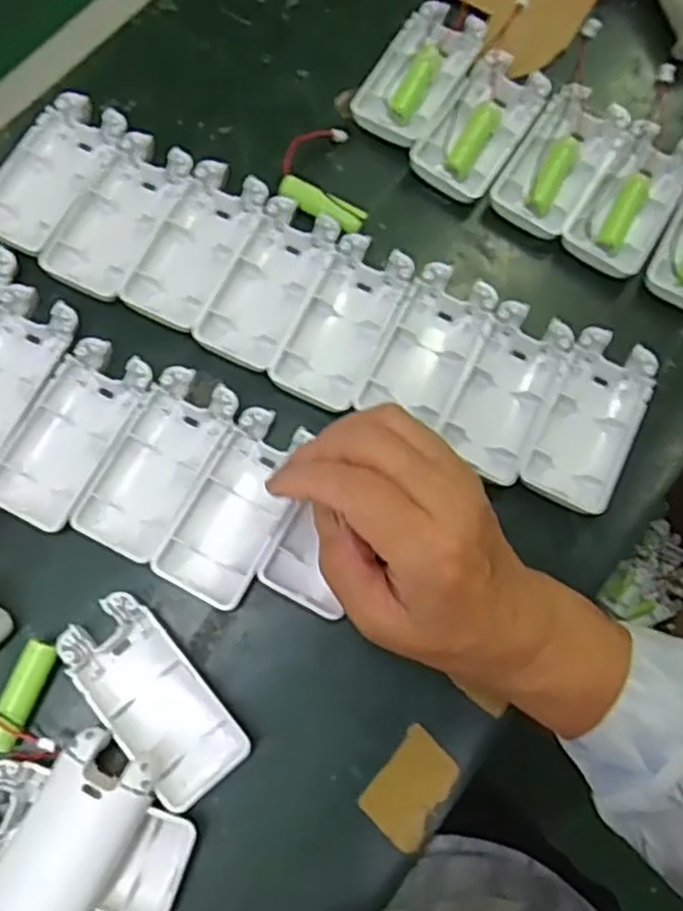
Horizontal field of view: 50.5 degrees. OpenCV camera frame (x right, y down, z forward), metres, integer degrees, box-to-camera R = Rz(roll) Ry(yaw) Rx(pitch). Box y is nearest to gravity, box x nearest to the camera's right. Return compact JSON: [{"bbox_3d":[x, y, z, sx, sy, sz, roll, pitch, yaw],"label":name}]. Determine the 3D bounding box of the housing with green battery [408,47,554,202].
[{"bbox_3d":[0.080,-0.189,0.416,0.045,0.017,0.091,33,76,7],"label":"housing with green battery"}]

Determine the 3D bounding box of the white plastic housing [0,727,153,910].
[{"bbox_3d":[-0.117,0.169,0.308,0.044,0.021,0.092,26,76,5],"label":"white plastic housing"}]

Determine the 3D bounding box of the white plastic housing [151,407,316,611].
[{"bbox_3d":[-0.049,0.025,0.355,0.046,0.011,0.094,28,76,5],"label":"white plastic housing"}]

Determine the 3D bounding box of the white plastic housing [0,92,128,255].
[{"bbox_3d":[-0.161,-0.156,0.401,0.048,0.013,0.096,26,76,5],"label":"white plastic housing"}]

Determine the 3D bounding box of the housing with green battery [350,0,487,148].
[{"bbox_3d":[0.047,-0.224,0.425,0.047,0.020,0.095,30,76,6],"label":"housing with green battery"}]

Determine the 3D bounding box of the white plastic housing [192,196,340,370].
[{"bbox_3d":[-0.038,-0.090,0.384,0.045,0.013,0.093,28,76,5],"label":"white plastic housing"}]

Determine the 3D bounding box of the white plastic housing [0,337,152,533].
[{"bbox_3d":[-0.134,-0.011,0.361,0.048,0.012,0.093,28,75,7],"label":"white plastic housing"}]

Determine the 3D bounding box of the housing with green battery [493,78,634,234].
[{"bbox_3d":[0.124,-0.169,0.411,0.044,0.017,0.090,32,76,6],"label":"housing with green battery"}]

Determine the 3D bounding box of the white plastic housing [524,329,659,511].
[{"bbox_3d":[0.127,-0.017,0.373,0.045,0.022,0.092,26,76,5],"label":"white plastic housing"}]

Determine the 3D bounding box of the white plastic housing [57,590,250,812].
[{"bbox_3d":[-0.086,0.111,0.334,0.045,0.018,0.095,-39,80,-11],"label":"white plastic housing"}]

